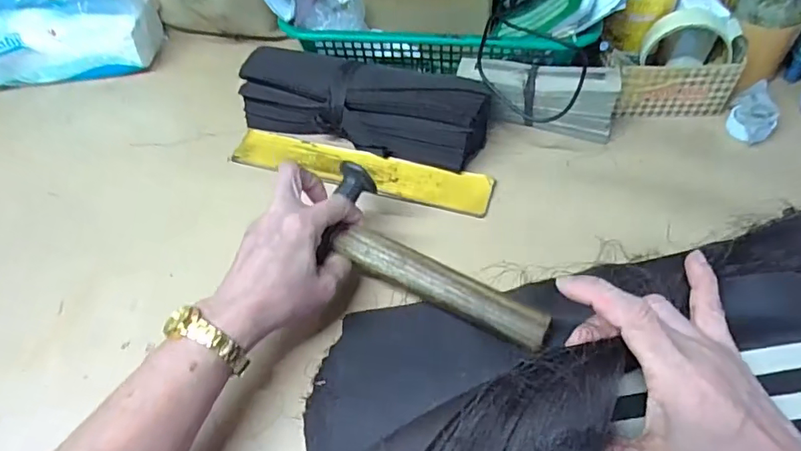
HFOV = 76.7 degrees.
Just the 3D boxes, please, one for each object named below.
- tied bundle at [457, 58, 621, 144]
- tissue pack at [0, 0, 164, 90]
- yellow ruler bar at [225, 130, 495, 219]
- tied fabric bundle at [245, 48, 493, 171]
[{"bbox_3d":[0.141,-0.132,0.532,0.161,0.067,0.061,6,52,9],"label":"tied bundle"},{"bbox_3d":[-0.425,-0.243,0.631,0.214,0.126,0.093,-10,52,-4],"label":"tissue pack"},{"bbox_3d":[-0.044,-0.058,0.514,0.272,0.007,0.057,13,49,15],"label":"yellow ruler bar"},{"bbox_3d":[-0.039,-0.127,0.534,0.268,0.069,0.088,17,55,17],"label":"tied fabric bundle"}]

